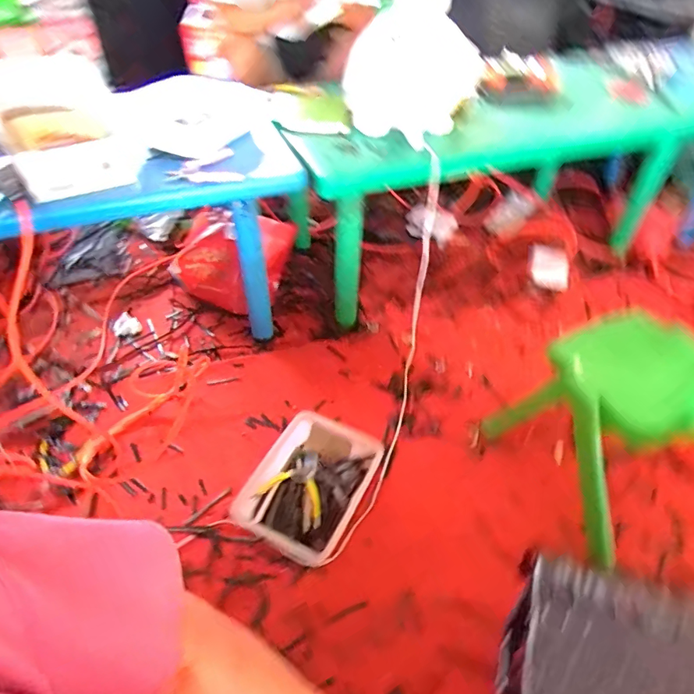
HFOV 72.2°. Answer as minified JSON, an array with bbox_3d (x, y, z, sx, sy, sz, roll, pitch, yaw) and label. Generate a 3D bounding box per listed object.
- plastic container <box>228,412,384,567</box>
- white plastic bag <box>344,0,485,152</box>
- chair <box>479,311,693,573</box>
[{"bbox_3d":[-0.072,0.277,0.977,0.216,0.099,0.281,25,50,21],"label":"plastic container"},{"bbox_3d":[0.152,-0.636,1.107,0.261,0.335,0.237,19,48,16],"label":"white plastic bag"},{"bbox_3d":[0.562,0.061,0.881,0.347,0.504,0.362,-21,50,-21],"label":"chair"}]

